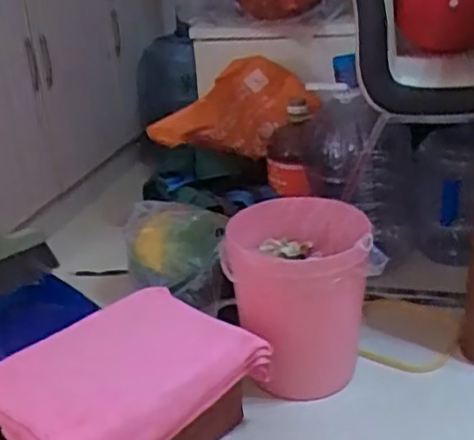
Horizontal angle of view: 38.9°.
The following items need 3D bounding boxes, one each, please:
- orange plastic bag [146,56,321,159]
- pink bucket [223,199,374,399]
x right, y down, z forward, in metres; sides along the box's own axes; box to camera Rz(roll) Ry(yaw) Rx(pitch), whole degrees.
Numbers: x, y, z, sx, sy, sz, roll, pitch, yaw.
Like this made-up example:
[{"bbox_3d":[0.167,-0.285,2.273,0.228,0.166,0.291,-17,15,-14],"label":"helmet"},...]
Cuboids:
[{"bbox_3d":[0.004,-0.280,1.686,0.396,0.228,0.269,0,25,12],"label":"orange plastic bag"},{"bbox_3d":[0.113,0.153,1.275,0.252,0.331,0.241,-4,25,4],"label":"pink bucket"}]

